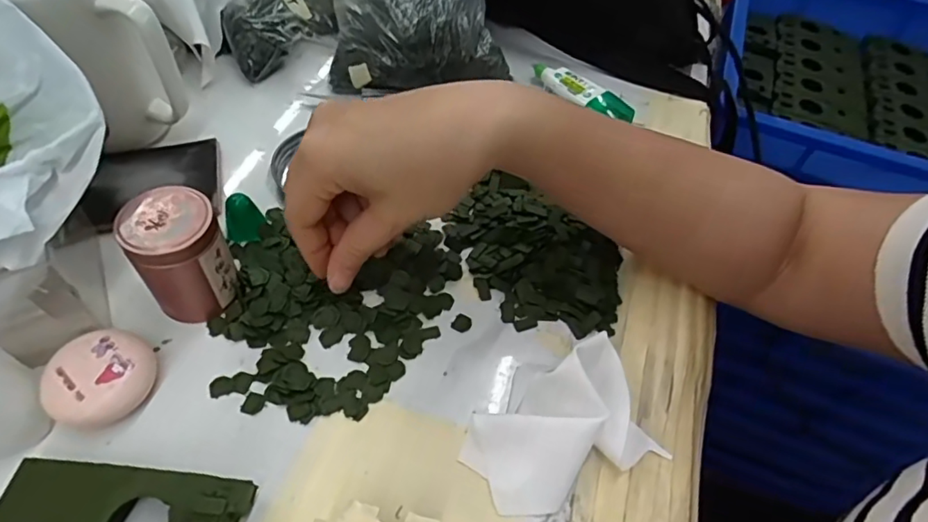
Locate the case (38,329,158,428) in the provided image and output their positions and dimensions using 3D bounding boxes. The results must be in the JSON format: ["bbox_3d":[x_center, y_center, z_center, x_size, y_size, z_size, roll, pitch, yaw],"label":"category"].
[{"bbox_3d":[-0.178,0.059,0.268,0.045,0.023,0.047,2,53,-3],"label":"case"}]

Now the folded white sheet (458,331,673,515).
[{"bbox_3d":[0.047,0.080,0.272,0.092,0.031,0.065,-21,58,-19],"label":"folded white sheet"}]

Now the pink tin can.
[{"bbox_3d":[-0.150,-0.002,0.290,0.043,0.064,0.042,2,53,-3],"label":"pink tin can"}]

